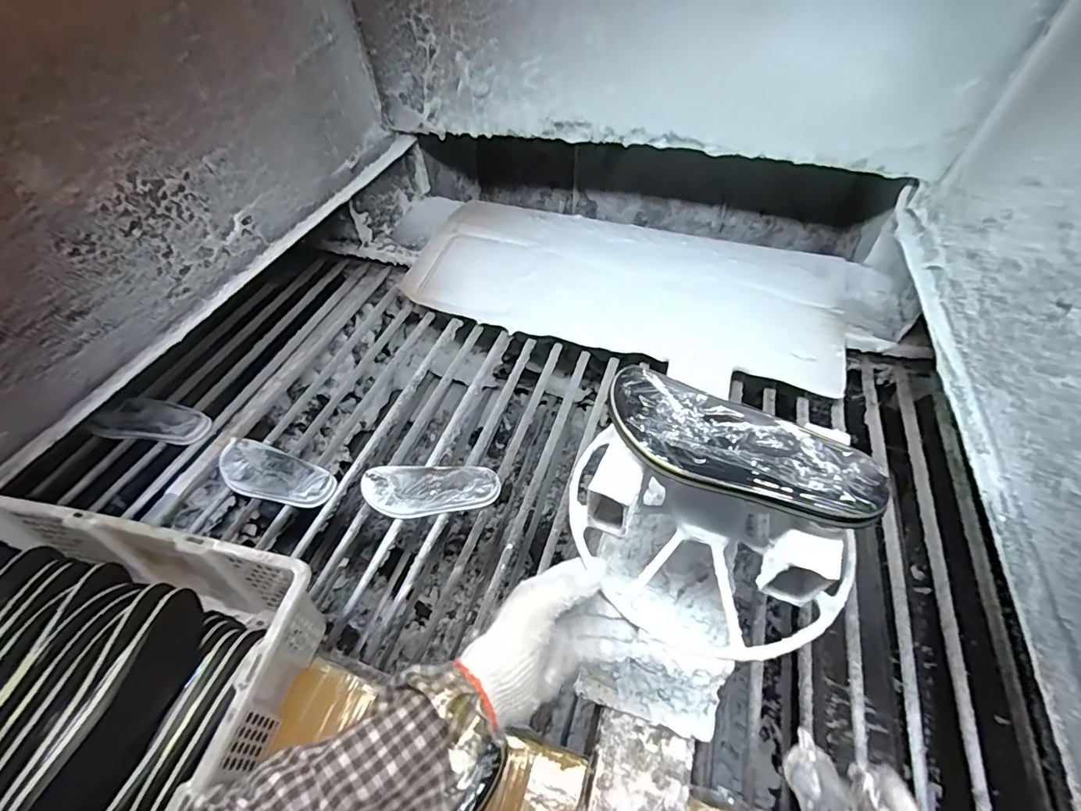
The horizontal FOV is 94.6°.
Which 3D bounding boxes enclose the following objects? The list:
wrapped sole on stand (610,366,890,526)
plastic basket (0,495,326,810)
[{"bbox_3d":[0.163,0.036,0.425,0.224,0.019,0.089,26,55,20],"label":"wrapped sole on stand"},{"bbox_3d":[-0.536,0.329,0.571,0.475,0.164,0.357,11,51,9],"label":"plastic basket"}]

